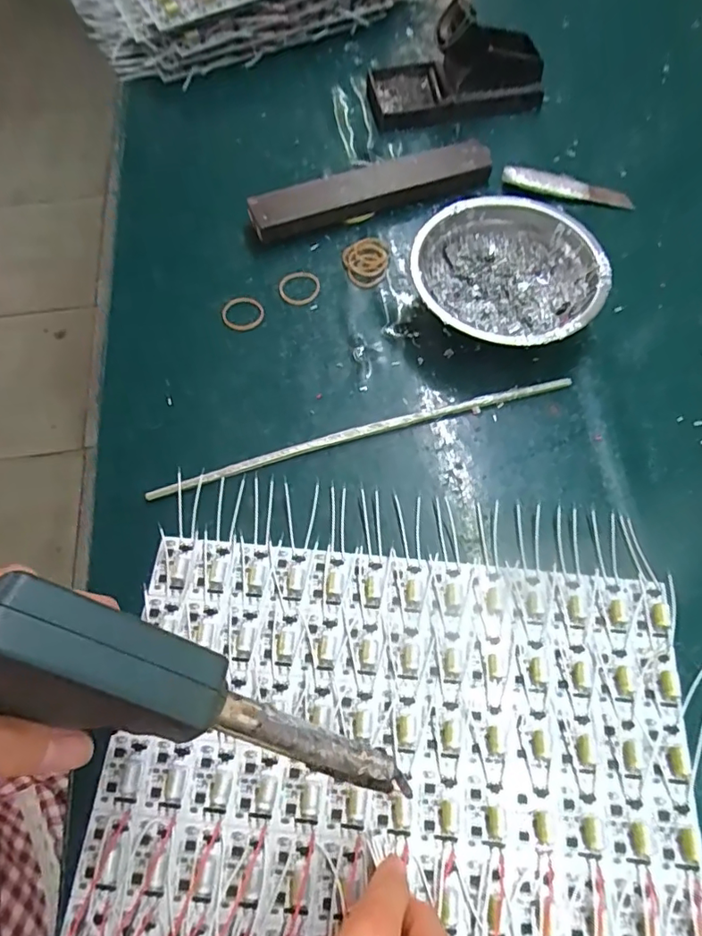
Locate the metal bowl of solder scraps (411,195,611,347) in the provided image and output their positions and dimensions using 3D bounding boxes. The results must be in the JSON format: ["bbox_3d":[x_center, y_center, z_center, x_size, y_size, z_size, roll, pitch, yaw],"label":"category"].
[{"bbox_3d":[0.107,-0.128,0.374,0.124,0.041,0.120,-1,65,2],"label":"metal bowl of solder scraps"}]

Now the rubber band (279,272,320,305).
[{"bbox_3d":[-0.038,-0.135,0.400,0.031,0.006,0.029,-1,65,2],"label":"rubber band"}]

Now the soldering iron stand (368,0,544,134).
[{"bbox_3d":[0.089,-0.340,0.454,0.140,0.057,0.076,-15,65,-4],"label":"soldering iron stand"}]

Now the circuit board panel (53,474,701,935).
[{"bbox_3d":[0.016,0.177,0.253,0.289,0.014,0.351,6,66,6],"label":"circuit board panel"}]

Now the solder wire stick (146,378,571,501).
[{"bbox_3d":[0.010,-0.023,0.345,0.274,0.008,0.010,-16,65,-5],"label":"solder wire stick"}]

